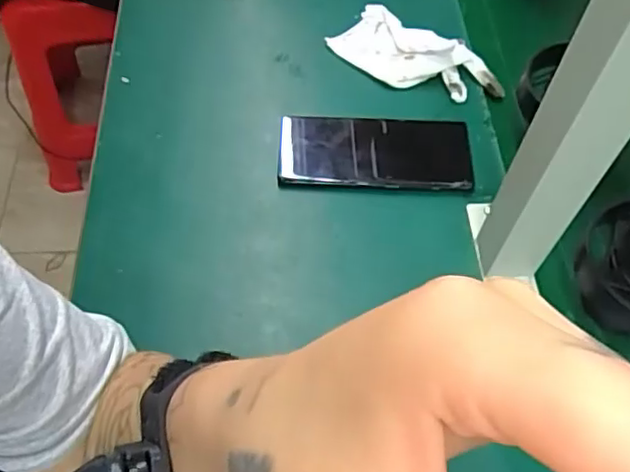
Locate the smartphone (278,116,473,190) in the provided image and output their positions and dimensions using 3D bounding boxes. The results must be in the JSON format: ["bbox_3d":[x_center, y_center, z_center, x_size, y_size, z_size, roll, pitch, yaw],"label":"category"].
[{"bbox_3d":[0.052,-0.073,0.528,0.161,0.005,0.073,2,58,-1],"label":"smartphone"}]

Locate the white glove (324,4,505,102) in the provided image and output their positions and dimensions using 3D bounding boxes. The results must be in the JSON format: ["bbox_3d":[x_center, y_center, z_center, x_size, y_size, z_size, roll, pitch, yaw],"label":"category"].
[{"bbox_3d":[0.095,-0.172,0.578,0.157,0.027,0.076,33,63,17],"label":"white glove"}]

